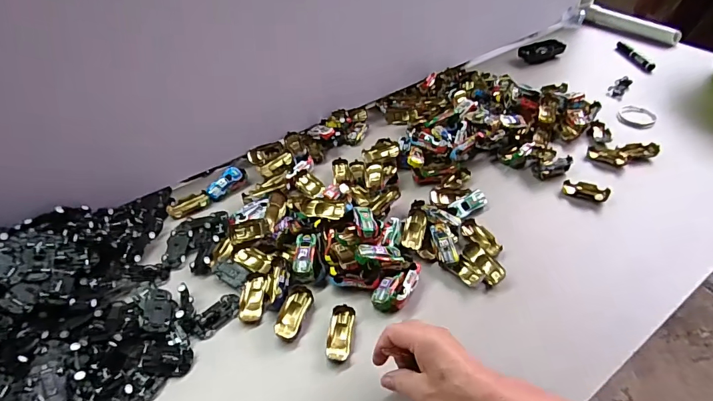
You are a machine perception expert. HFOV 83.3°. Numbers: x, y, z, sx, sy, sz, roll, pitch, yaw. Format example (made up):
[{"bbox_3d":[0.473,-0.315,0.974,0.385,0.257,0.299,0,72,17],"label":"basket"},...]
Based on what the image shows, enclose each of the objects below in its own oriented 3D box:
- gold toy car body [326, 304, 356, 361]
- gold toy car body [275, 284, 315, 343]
[{"bbox_3d":[-0.019,0.156,0.471,0.027,0.019,0.061,4,45,8],"label":"gold toy car body"},{"bbox_3d":[-0.075,0.137,0.490,0.030,0.020,0.064,12,47,15],"label":"gold toy car body"}]

